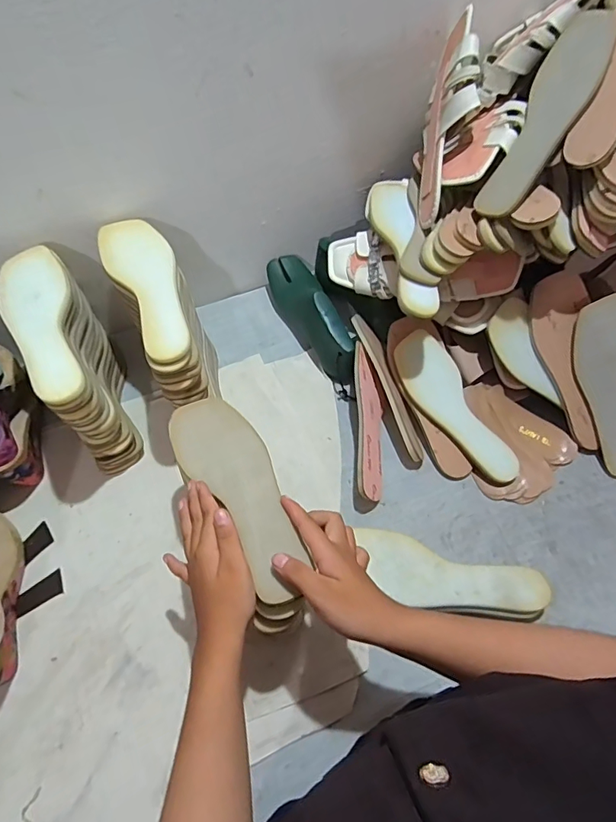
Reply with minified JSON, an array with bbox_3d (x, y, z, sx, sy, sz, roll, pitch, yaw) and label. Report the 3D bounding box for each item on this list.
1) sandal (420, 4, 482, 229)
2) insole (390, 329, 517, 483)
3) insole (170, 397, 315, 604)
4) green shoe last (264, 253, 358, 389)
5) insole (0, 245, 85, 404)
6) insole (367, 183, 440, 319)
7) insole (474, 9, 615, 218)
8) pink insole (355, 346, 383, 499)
[{"bbox_3d":[0.179,-0.363,0.604,0.058,0.242,0.076,12,16,8],"label":"sandal"},{"bbox_3d":[0.206,-0.005,0.669,0.079,0.024,0.243,-29,78,-16],"label":"insole"},{"bbox_3d":[-0.066,0.076,0.468,0.080,0.019,0.225,-26,60,-15],"label":"insole"},{"bbox_3d":[0.013,-0.153,0.749,0.077,0.087,0.259,-23,60,-13],"label":"green shoe last"},{"bbox_3d":[-0.315,-0.103,0.552,0.076,0.024,0.228,-20,62,-10],"label":"insole"},{"bbox_3d":[0.125,-0.232,0.648,0.060,0.022,0.261,-6,61,-2],"label":"insole"},{"bbox_3d":[0.274,-0.337,0.547,0.087,0.011,0.229,36,106,53],"label":"insole"},{"bbox_3d":[0.087,0.014,0.666,0.016,0.073,0.219,-15,66,35],"label":"pink insole"}]

